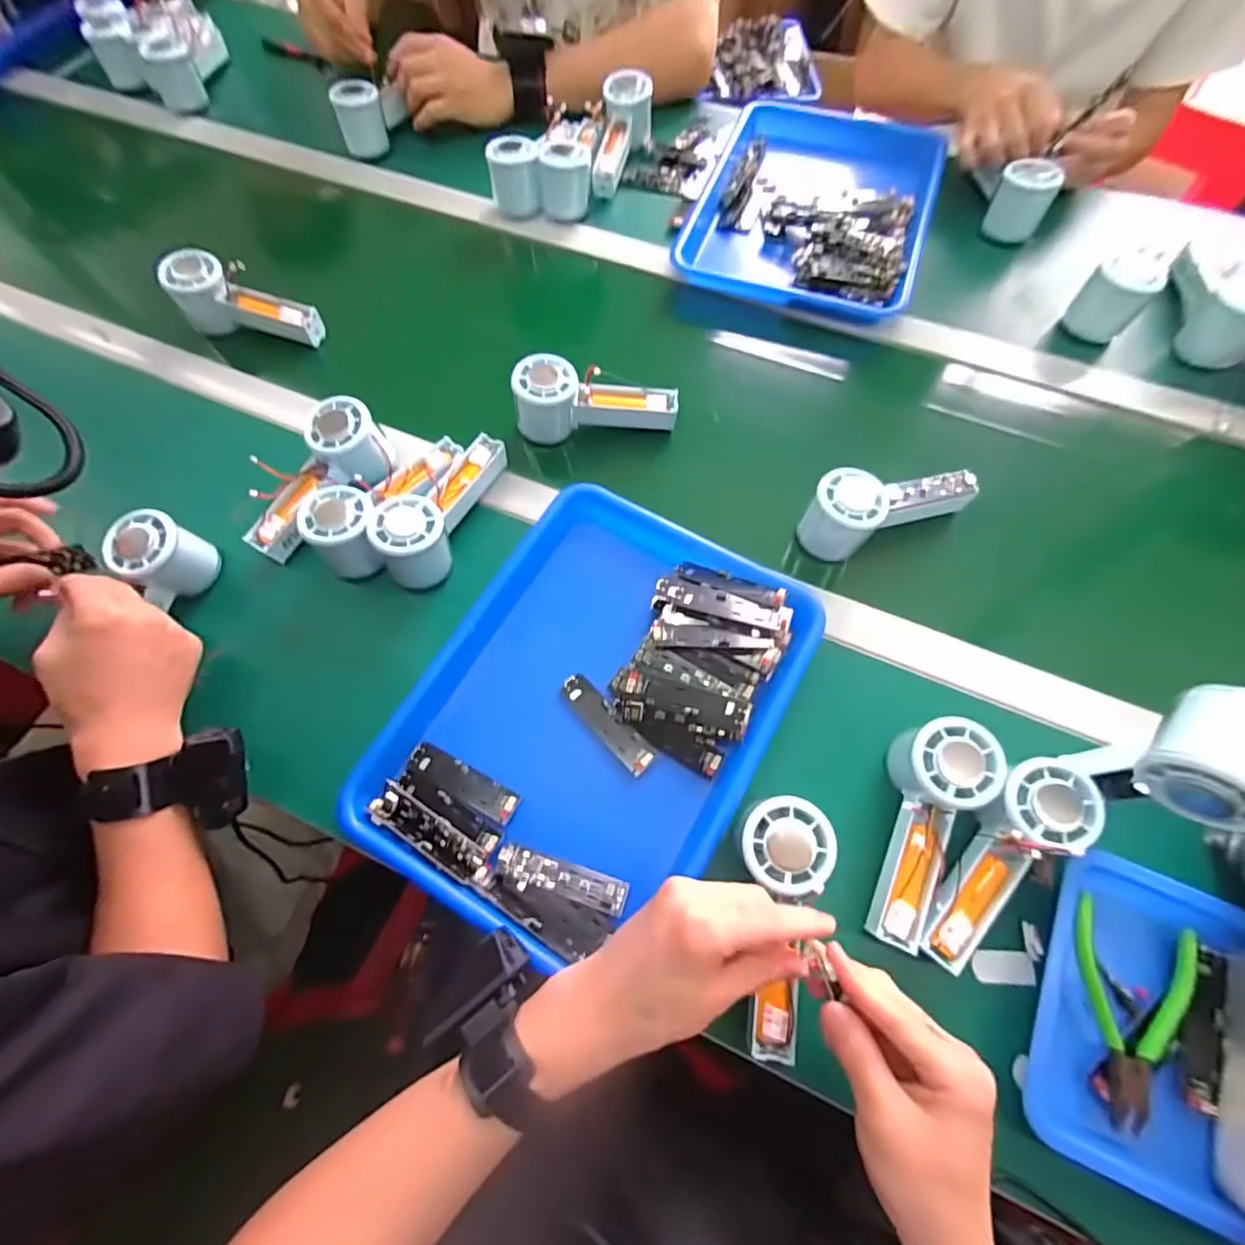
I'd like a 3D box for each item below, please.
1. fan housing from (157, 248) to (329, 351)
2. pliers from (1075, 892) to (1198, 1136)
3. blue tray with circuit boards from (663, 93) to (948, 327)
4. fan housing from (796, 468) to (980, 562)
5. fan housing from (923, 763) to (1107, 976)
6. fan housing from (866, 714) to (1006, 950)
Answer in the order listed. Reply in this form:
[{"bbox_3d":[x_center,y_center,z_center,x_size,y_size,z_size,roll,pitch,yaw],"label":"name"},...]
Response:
[{"bbox_3d":[-0.389,-0.325,0.600,0.139,0.084,0.056,18,68,8],"label":"fan housing"},{"bbox_3d":[0.310,0.241,0.353,0.073,0.017,0.120,21,69,9],"label":"pliers"},{"bbox_3d":[0.223,-0.484,0.667,0.254,0.045,0.326,19,68,9],"label":"blue tray with circuit boards"},{"bbox_3d":[0.227,-0.104,0.489,0.147,0.063,0.053,-19,68,-7],"label":"fan housing"},{"bbox_3d":[0.245,0.154,0.369,0.056,0.046,0.148,36,75,15],"label":"fan housing"},{"bbox_3d":[0.204,0.137,0.392,0.060,0.052,0.149,19,86,10],"label":"fan housing"}]

